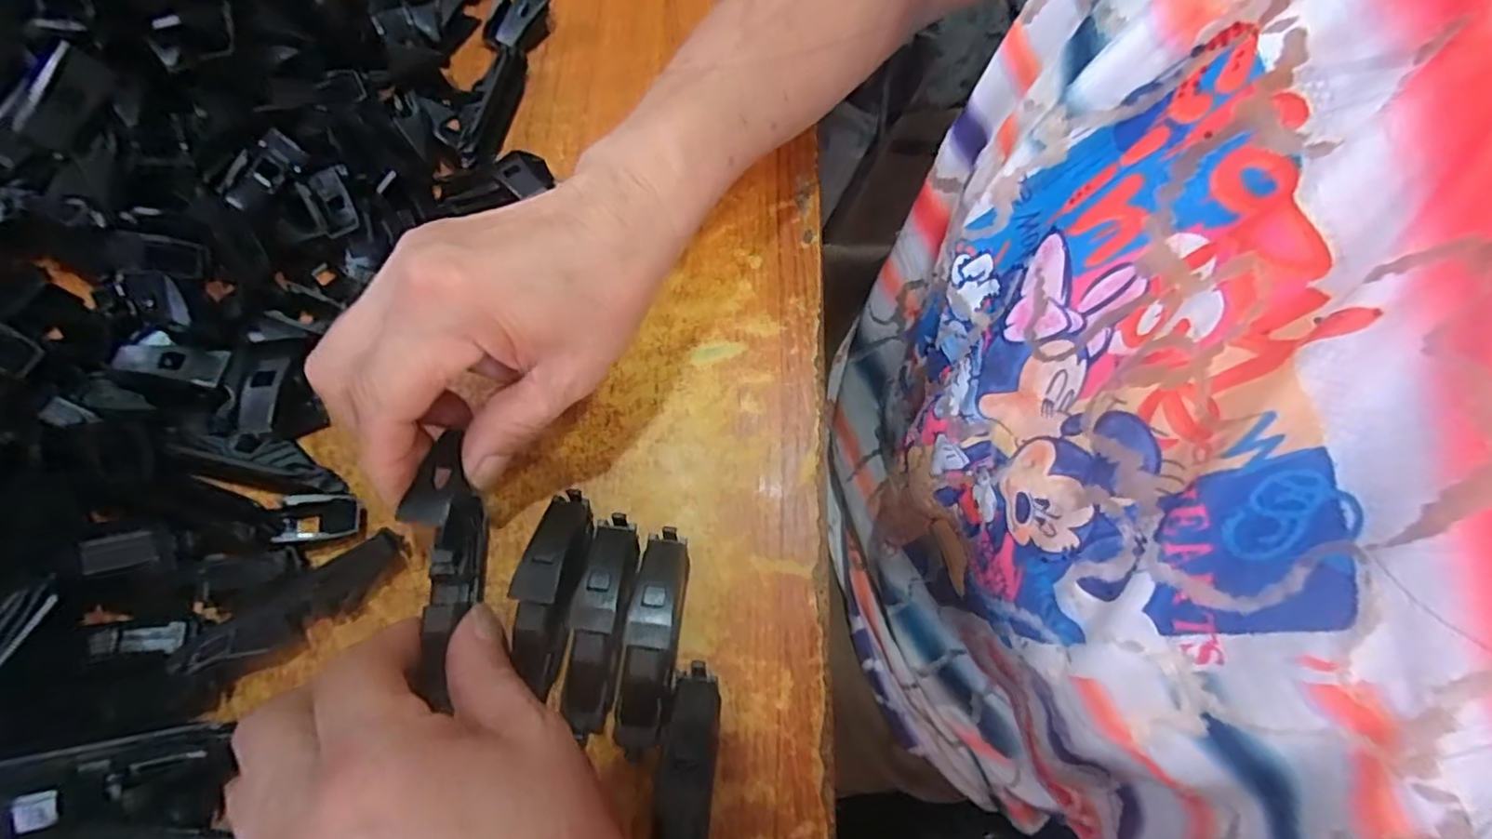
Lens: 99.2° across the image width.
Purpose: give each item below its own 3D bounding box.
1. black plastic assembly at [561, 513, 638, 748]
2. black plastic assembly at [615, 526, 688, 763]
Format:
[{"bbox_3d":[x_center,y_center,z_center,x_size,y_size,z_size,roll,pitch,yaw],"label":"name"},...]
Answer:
[{"bbox_3d":[-0.056,0.076,0.243,0.022,0.022,0.078,4,69,-1],"label":"black plastic assembly"},{"bbox_3d":[-0.035,0.082,0.241,0.018,0.023,0.080,7,69,0],"label":"black plastic assembly"}]

